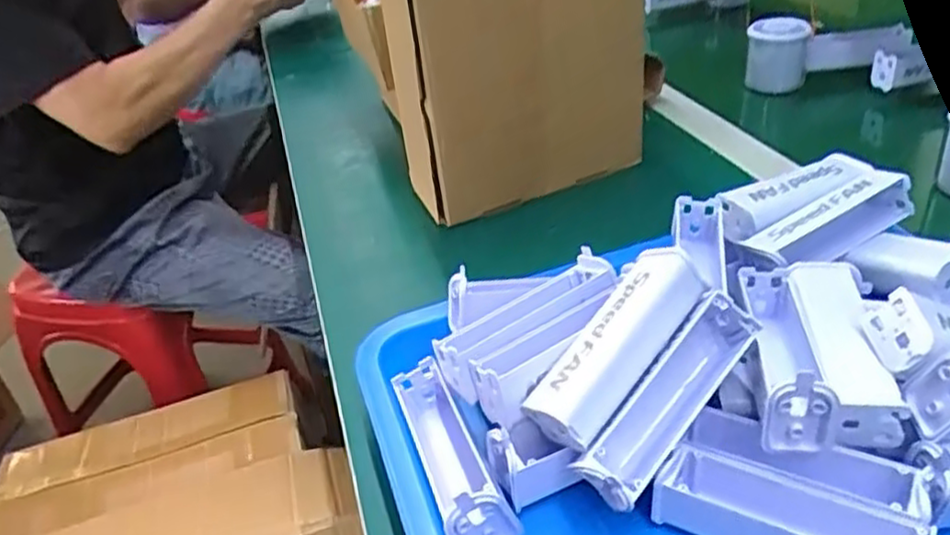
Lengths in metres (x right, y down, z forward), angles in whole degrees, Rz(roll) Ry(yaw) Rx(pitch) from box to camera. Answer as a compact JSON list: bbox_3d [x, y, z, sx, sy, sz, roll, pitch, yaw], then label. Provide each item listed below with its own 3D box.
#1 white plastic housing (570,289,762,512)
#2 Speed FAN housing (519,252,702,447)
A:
[{"bbox_3d":[0.085,0.057,0.323,0.027,0.031,0.102,25,61,39],"label":"white plastic housing"},{"bbox_3d":[0.066,0.034,0.334,0.037,0.024,0.101,25,66,40],"label":"Speed FAN housing"}]

